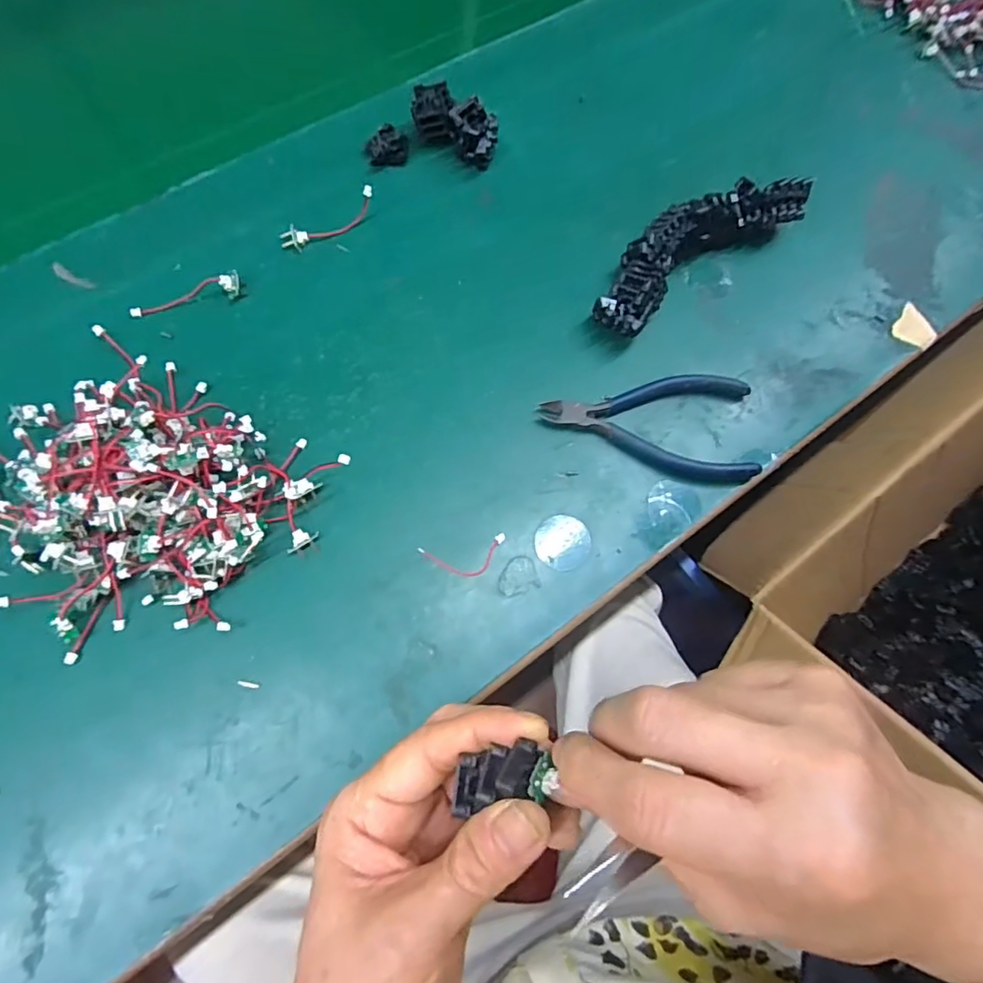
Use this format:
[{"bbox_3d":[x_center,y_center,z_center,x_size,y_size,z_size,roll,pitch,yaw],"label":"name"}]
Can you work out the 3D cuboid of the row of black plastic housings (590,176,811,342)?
[{"bbox_3d":[0.123,-0.148,0.342,0.159,0.032,0.048,-36,78,-14],"label":"row of black plastic housings"}]

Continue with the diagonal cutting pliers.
[{"bbox_3d":[0.086,-0.039,0.311,0.117,0.010,0.060,7,72,-2],"label":"diagonal cutting pliers"}]

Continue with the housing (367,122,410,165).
[{"bbox_3d":[-0.065,-0.218,0.349,0.024,0.013,0.022,-7,73,-6],"label":"housing"}]

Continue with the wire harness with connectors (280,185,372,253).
[{"bbox_3d":[-0.099,-0.167,0.343,0.066,0.006,0.017,-33,77,-13],"label":"wire harness with connectors"}]

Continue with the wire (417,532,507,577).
[{"bbox_3d":[-0.013,0.034,0.281,0.043,0.004,0.019,-10,73,-7],"label":"wire"}]

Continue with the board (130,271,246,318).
[{"bbox_3d":[-0.174,-0.113,0.317,0.062,0.011,0.015,-12,73,-8],"label":"board"}]

